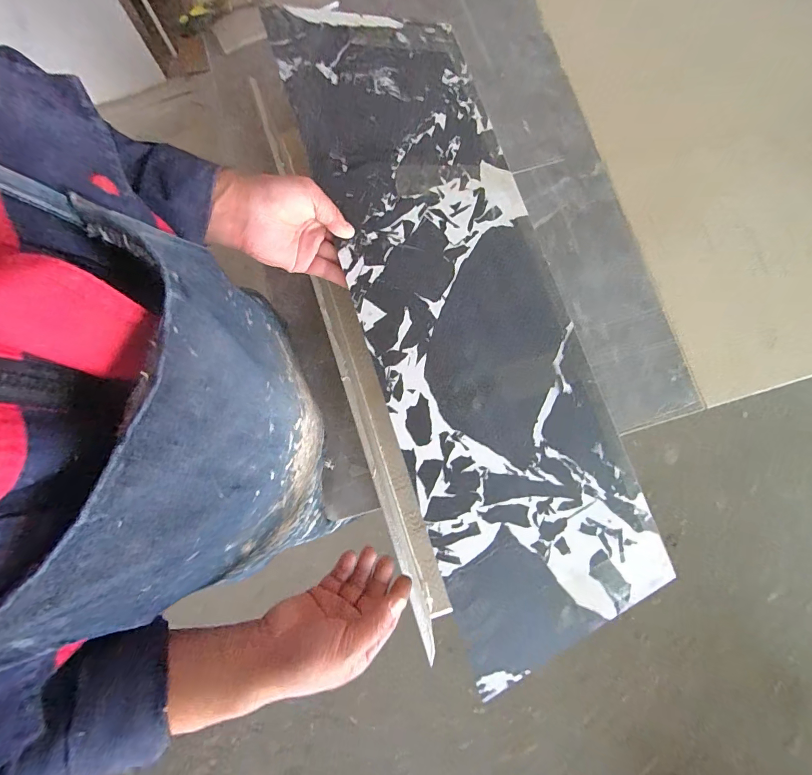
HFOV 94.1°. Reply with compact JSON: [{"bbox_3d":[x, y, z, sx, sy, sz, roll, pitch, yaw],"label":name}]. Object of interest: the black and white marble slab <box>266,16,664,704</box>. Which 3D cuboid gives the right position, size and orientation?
[{"bbox_3d":[0.070,-0.108,0.444,0.261,0.008,0.781,-15,82,-19],"label":"black and white marble slab"}]

